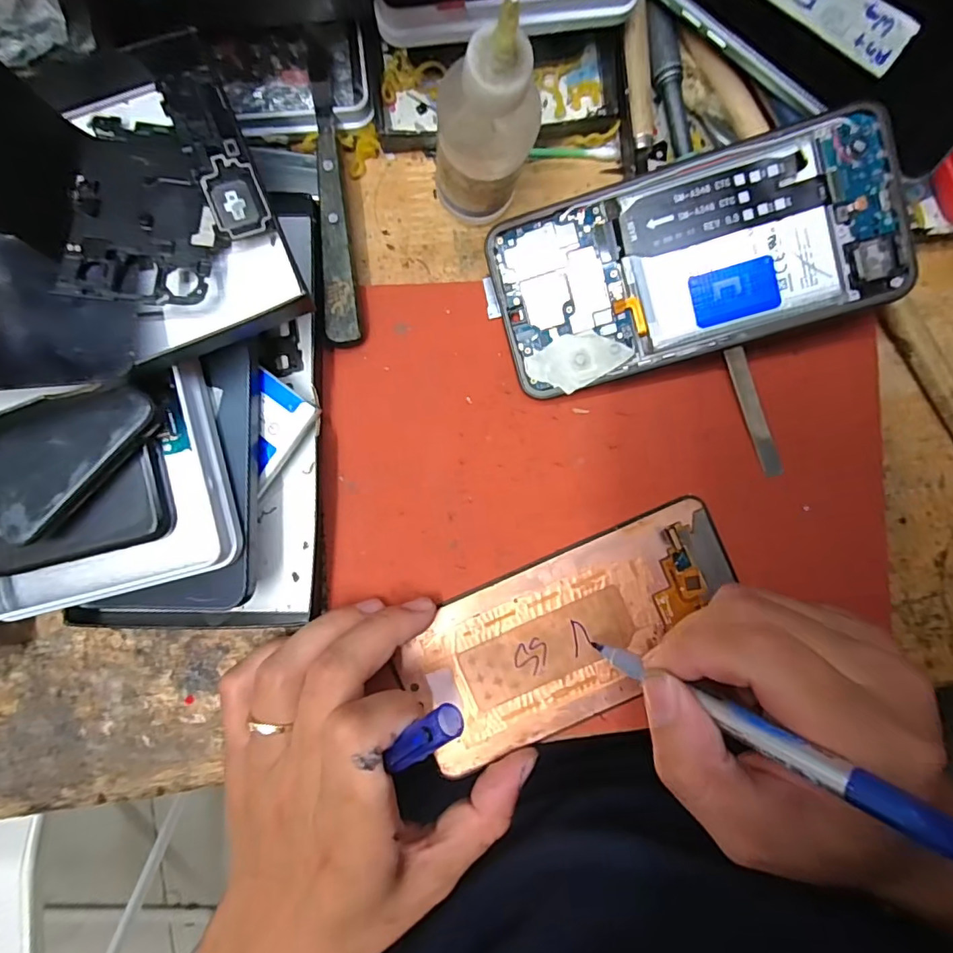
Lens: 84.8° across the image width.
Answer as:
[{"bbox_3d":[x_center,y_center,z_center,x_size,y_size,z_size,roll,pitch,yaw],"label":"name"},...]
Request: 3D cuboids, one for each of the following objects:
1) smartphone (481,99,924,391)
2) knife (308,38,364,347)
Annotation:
[{"bbox_3d":[0.087,-0.088,0.213,0.157,0.004,0.075,-15,95,9],"label":"smartphone"},{"bbox_3d":[-0.060,-0.119,0.221,0.014,0.010,0.124,-3,91,-2],"label":"knife"}]

